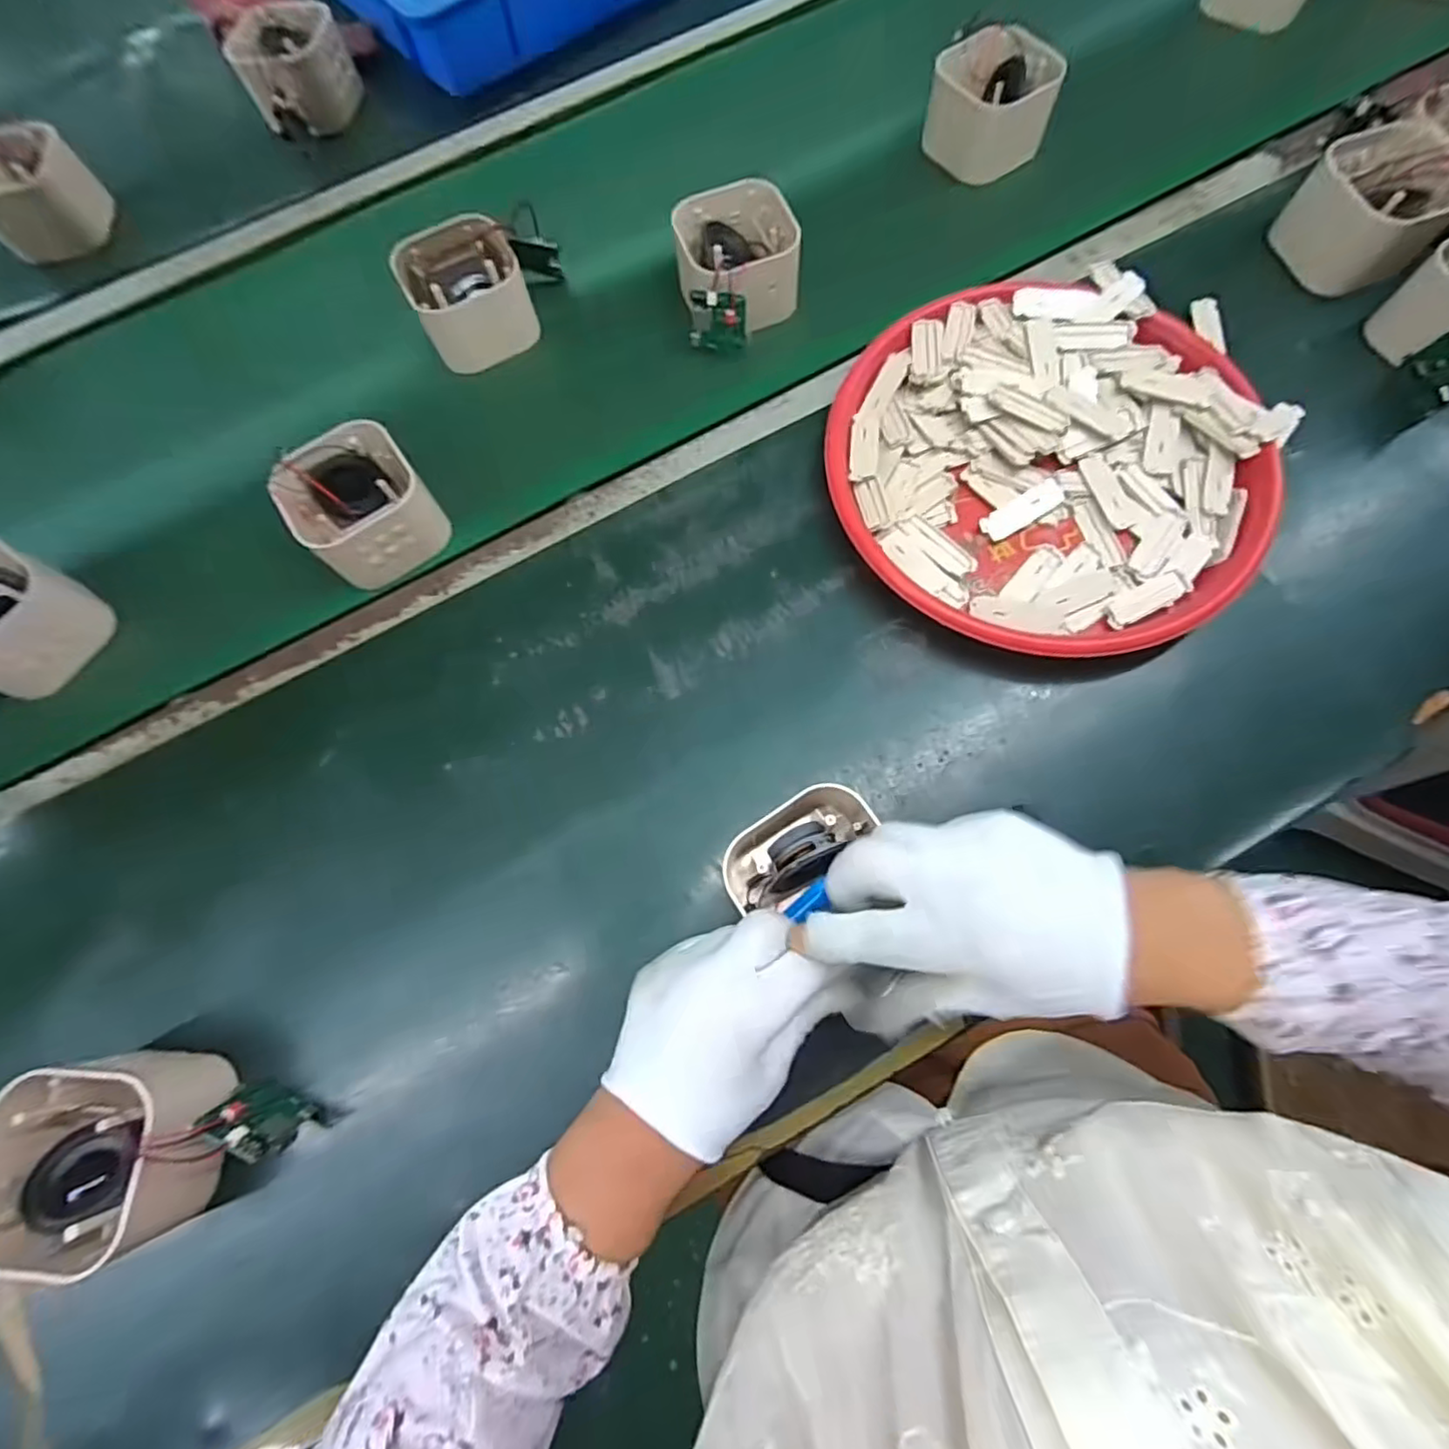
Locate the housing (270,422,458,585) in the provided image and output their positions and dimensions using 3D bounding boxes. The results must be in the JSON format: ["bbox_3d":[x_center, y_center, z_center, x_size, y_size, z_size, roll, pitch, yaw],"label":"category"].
[{"bbox_3d":[-0.259,-0.154,0.463,0.092,0.051,0.089,-38,76,-8],"label":"housing"}]

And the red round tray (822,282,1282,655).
[{"bbox_3d":[0.222,-0.187,0.456,0.285,0.037,0.264,0,75,1],"label":"red round tray"}]

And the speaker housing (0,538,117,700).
[{"bbox_3d":[-0.511,-0.074,0.465,0.076,0.077,0.089,31,78,10],"label":"speaker housing"}]

